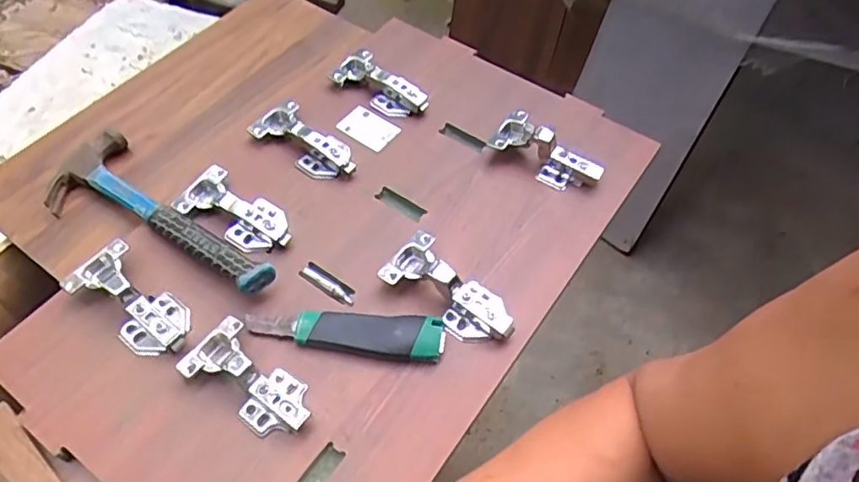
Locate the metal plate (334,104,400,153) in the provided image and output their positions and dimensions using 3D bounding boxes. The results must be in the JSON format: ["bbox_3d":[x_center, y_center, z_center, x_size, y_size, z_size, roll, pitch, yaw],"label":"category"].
[{"bbox_3d":[-0.067,-0.125,0.670,0.066,0.007,0.040,37,76,19],"label":"metal plate"}]

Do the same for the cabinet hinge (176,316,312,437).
[{"bbox_3d":[-0.143,0.112,0.485,0.112,0.033,0.056,34,58,22],"label":"cabinet hinge"}]

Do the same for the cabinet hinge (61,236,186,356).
[{"bbox_3d":[-0.253,0.051,0.520,0.118,0.030,0.058,33,61,19],"label":"cabinet hinge"}]

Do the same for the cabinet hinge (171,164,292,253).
[{"bbox_3d":[-0.184,-0.029,0.578,0.119,0.018,0.055,31,63,16],"label":"cabinet hinge"}]

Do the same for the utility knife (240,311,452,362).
[{"bbox_3d":[-0.069,0.073,0.503,0.163,0.011,0.037,6,58,2],"label":"utility knife"}]

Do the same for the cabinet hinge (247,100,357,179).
[{"bbox_3d":[-0.128,-0.107,0.632,0.124,0.034,0.051,30,57,20],"label":"cabinet hinge"}]

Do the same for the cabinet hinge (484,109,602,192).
[{"bbox_3d":[0.122,-0.093,0.626,0.116,0.038,0.046,30,60,18],"label":"cabinet hinge"}]

